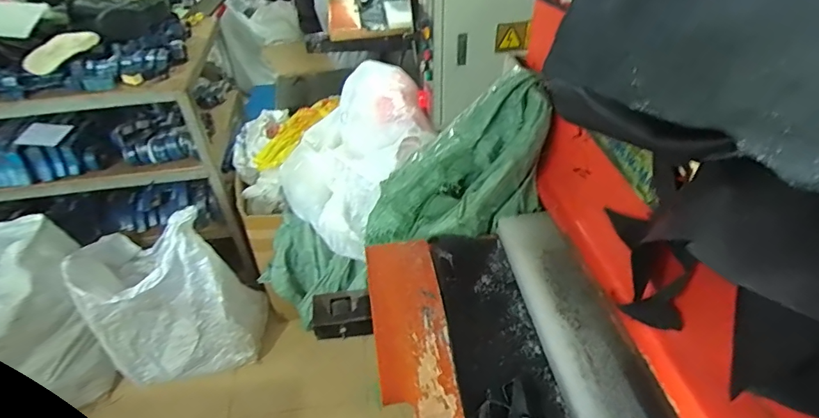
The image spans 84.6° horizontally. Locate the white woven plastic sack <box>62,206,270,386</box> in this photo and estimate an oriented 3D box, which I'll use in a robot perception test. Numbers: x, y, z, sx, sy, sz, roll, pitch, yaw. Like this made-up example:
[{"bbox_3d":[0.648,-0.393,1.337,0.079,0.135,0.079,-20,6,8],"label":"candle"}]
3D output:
[{"bbox_3d":[-0.774,0.296,1.473,0.461,0.589,0.288,-11,44,-7],"label":"white woven plastic sack"}]

